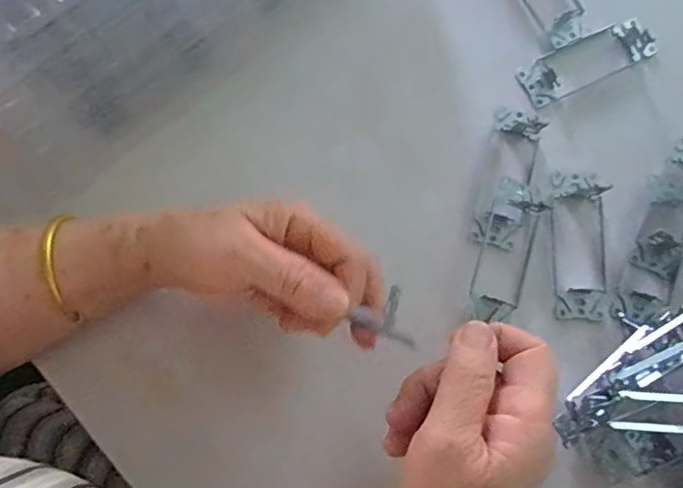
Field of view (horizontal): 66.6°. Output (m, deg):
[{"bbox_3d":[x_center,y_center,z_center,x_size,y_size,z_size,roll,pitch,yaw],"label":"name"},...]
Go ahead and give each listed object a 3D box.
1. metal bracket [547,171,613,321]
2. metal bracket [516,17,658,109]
[{"bbox_3d":[0.164,0.000,0.359,0.039,0.011,0.103,5,79,2],"label":"metal bracket"},{"bbox_3d":[0.185,-0.140,0.387,0.105,0.016,0.036,-26,80,-5],"label":"metal bracket"}]

